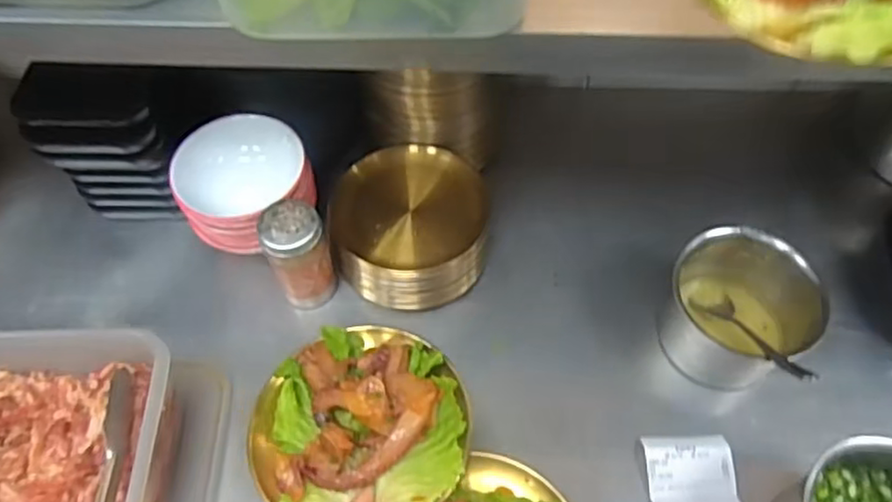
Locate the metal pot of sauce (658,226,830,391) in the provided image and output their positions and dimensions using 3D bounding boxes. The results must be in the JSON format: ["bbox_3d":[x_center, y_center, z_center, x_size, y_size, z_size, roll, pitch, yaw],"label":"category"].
[{"bbox_3d":[0.276,0.053,0.618,0.137,0.126,0.120,29,62,18],"label":"metal pot of sauce"}]

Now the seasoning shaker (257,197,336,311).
[{"bbox_3d":[-0.149,0.006,0.657,0.062,0.121,0.051,-19,59,-12],"label":"seasoning shaker"}]

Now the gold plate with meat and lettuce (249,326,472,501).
[{"bbox_3d":[-0.064,0.127,0.487,0.159,0.035,0.151,0,57,0],"label":"gold plate with meat and lettuce"}]

